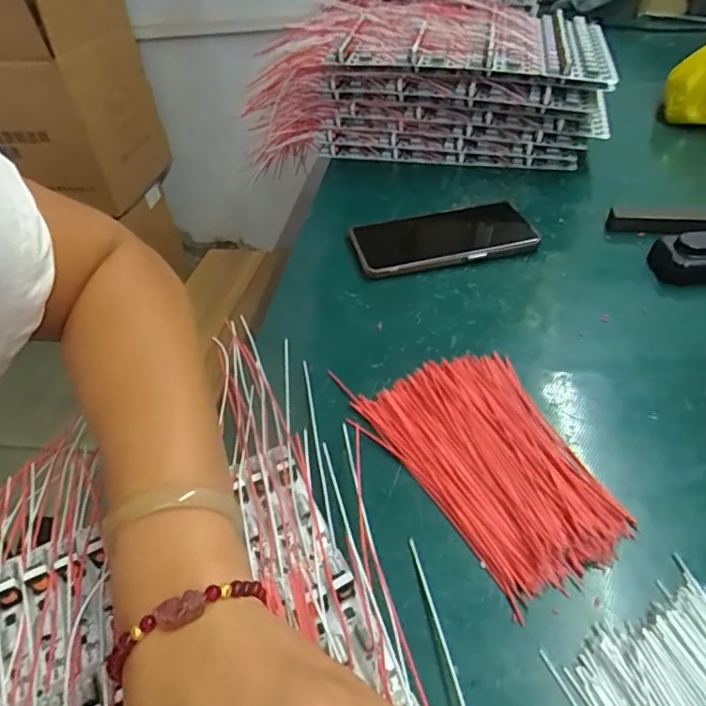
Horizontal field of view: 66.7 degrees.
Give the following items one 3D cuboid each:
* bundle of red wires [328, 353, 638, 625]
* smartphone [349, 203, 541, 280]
[{"bbox_3d":[0.081,0.063,0.323,0.105,0.010,0.156,-20,48,-18],"label":"bundle of red wires"},{"bbox_3d":[0.083,-0.106,0.500,0.161,0.015,0.080,-11,46,-9],"label":"smartphone"}]

